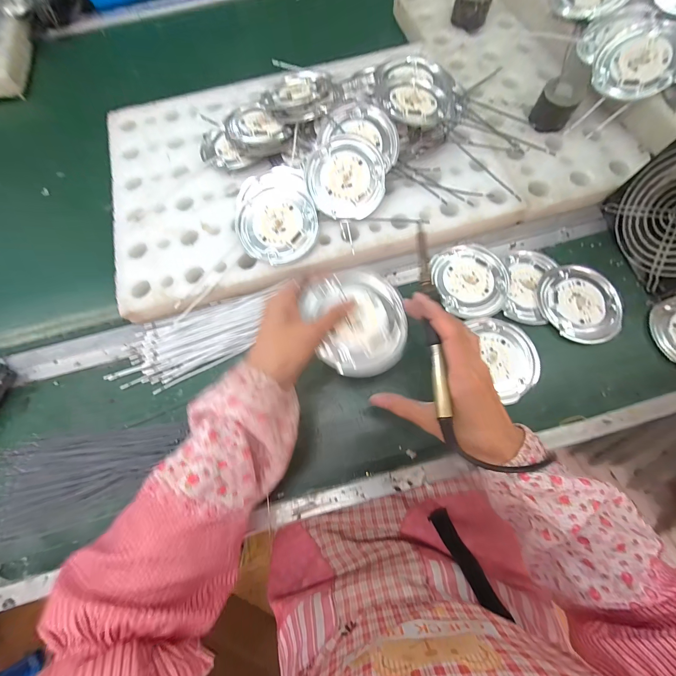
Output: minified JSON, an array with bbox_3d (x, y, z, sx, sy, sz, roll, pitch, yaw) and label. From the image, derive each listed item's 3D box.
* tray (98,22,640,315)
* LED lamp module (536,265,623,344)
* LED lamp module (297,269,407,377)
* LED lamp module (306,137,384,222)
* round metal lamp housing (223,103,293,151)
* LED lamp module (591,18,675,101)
[{"bbox_3d":[0.034,-0.281,0.429,0.727,0.050,0.403,-16,73,-3],"label":"tray"},{"bbox_3d":[0.307,-0.045,0.368,0.095,0.008,0.103,-31,74,-7],"label":"LED lamp module"},{"bbox_3d":[0.021,-0.017,0.287,0.093,0.013,0.106,-20,73,-4],"label":"LED lamp module"},{"bbox_3d":[0.010,-0.209,0.386,0.099,0.019,0.100,-7,95,1],"label":"LED lamp module"},{"bbox_3d":[-0.113,-0.291,0.413,0.071,0.030,0.074,-1,73,2],"label":"round metal lamp housing"},{"bbox_3d":[0.411,-0.377,0.395,0.102,0.015,0.100,15,95,19],"label":"LED lamp module"}]

